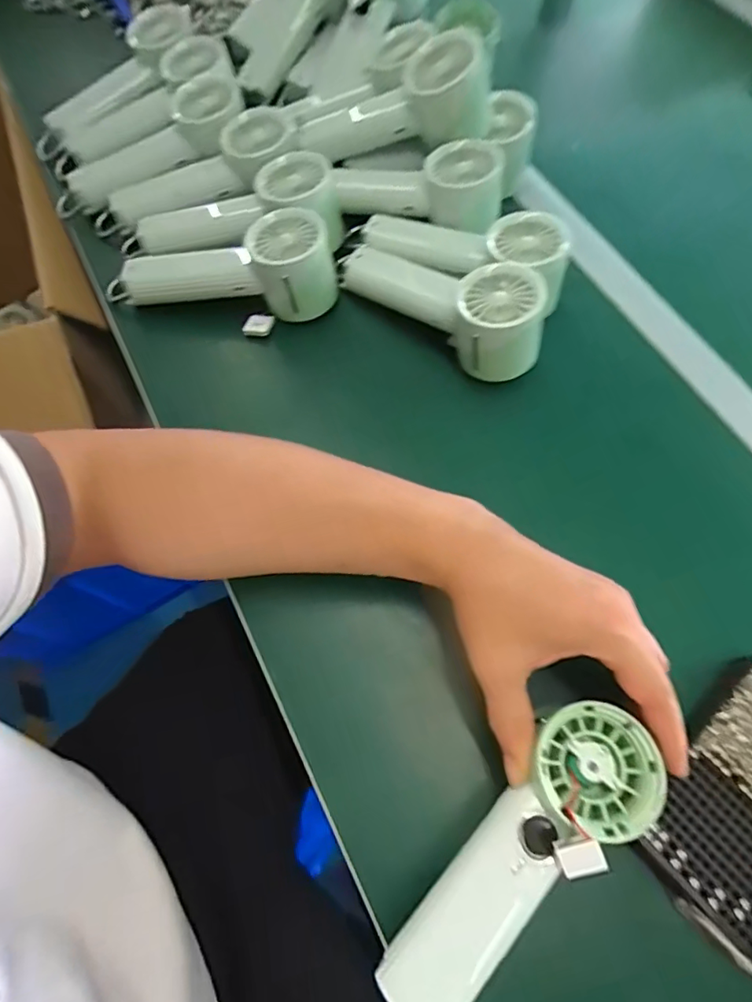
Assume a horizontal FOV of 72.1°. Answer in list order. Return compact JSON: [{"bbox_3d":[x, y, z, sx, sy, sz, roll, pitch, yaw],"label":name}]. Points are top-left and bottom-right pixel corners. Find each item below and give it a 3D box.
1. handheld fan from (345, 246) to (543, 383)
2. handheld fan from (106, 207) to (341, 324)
[{"bbox_3d":[0.047,-0.161,0.419,0.188,0.066,0.062,33,70,26],"label":"handheld fan"},{"bbox_3d":[-0.125,-0.188,0.438,0.190,0.068,0.061,-3,66,12],"label":"handheld fan"}]

